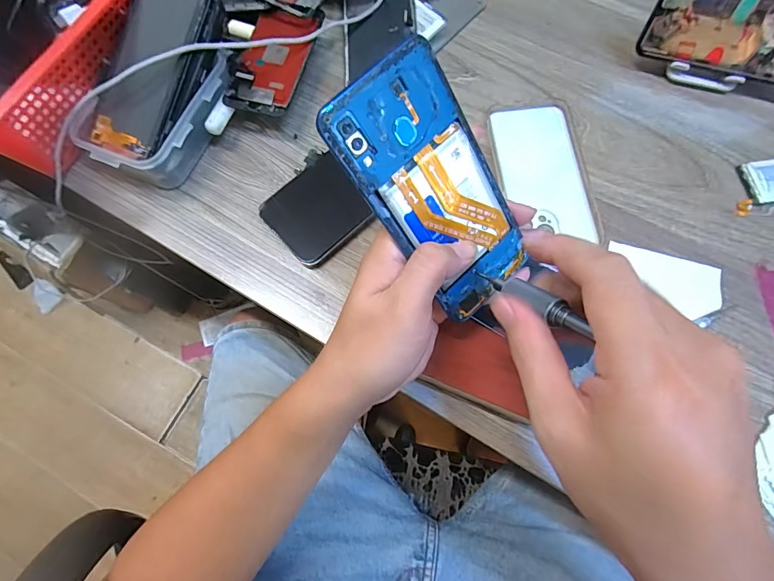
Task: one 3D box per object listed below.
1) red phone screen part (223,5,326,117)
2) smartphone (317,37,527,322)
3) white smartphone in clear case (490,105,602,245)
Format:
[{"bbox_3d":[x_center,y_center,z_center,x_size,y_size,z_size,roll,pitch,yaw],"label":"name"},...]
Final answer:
[{"bbox_3d":[-0.109,-0.224,0.395,0.061,0.009,0.122,17,76,-3],"label":"red phone screen part"},{"bbox_3d":[0.032,-0.053,0.236,0.072,0.153,0.004,-43,31,-7],"label":"smartphone"},{"bbox_3d":[0.145,-0.113,0.384,0.075,0.013,0.141,-7,72,0],"label":"white smartphone in clear case"}]

